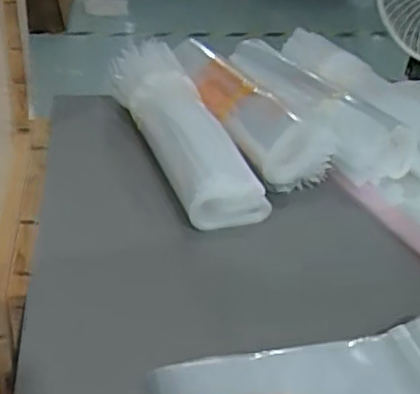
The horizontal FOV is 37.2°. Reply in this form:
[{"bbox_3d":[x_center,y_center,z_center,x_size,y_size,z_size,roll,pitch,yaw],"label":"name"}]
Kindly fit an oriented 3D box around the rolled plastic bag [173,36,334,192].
[{"bbox_3d":[0.025,-0.103,0.724,0.081,0.080,0.285,-15,38,-26],"label":"rolled plastic bag"}]

